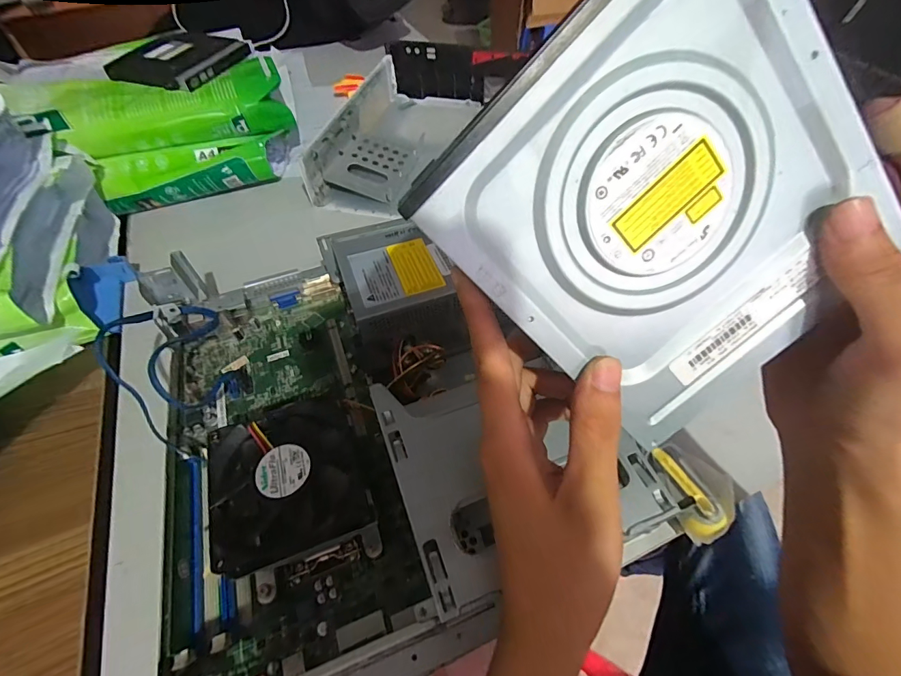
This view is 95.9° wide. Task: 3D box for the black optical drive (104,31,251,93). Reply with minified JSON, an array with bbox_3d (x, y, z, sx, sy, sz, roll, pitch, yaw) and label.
[{"bbox_3d":[-0.371,-0.384,0.561,0.128,0.025,0.139,12,55,10],"label":"black optical drive"}]

